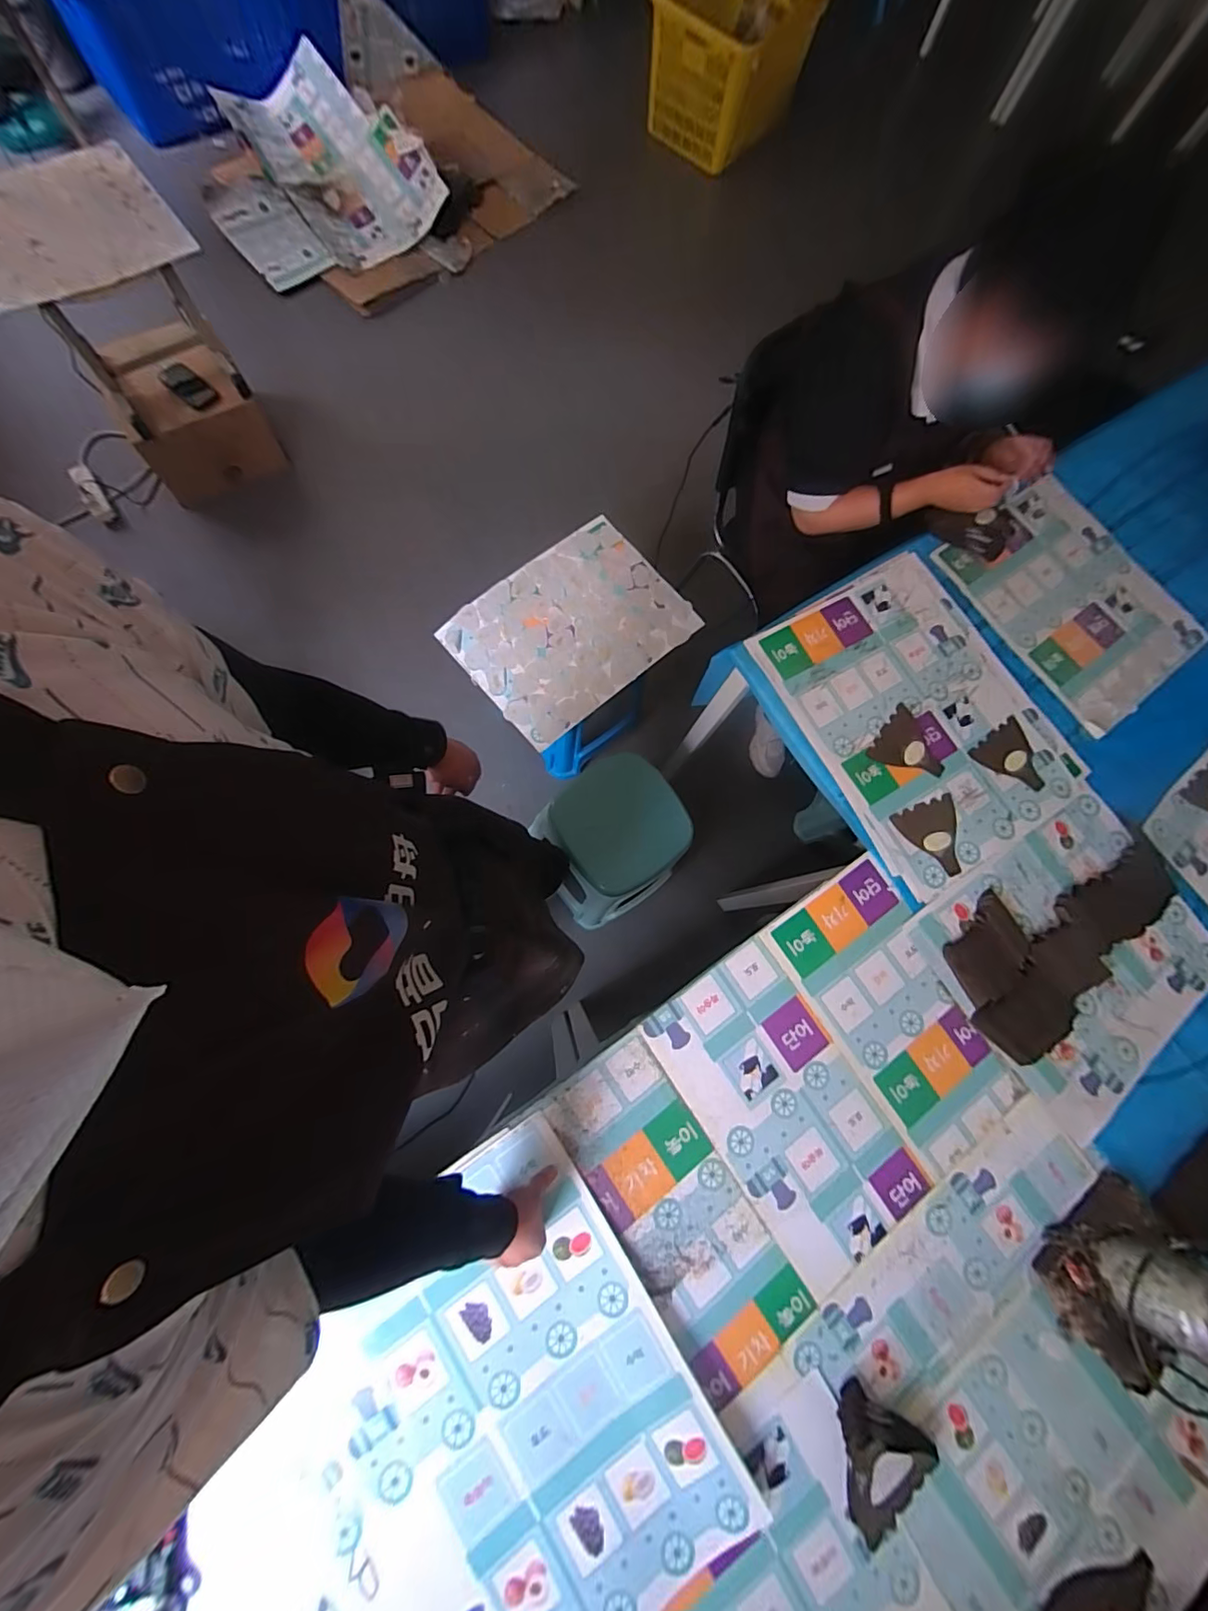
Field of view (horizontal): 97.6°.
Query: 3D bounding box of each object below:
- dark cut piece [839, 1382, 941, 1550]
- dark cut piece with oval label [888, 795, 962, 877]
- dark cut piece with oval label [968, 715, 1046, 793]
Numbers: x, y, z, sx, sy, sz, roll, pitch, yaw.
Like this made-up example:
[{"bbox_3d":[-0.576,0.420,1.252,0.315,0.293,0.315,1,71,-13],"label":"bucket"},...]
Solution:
[{"bbox_3d":[0.339,0.814,0.661,0.131,0.071,0.121,-35,81,-11],"label":"dark cut piece"},{"bbox_3d":[0.549,0.056,0.884,0.117,0.005,0.128,-12,80,-7],"label":"dark cut piece with oval label"},{"bbox_3d":[0.729,-0.079,0.939,0.114,0.005,0.124,-38,81,-9],"label":"dark cut piece with oval label"}]

